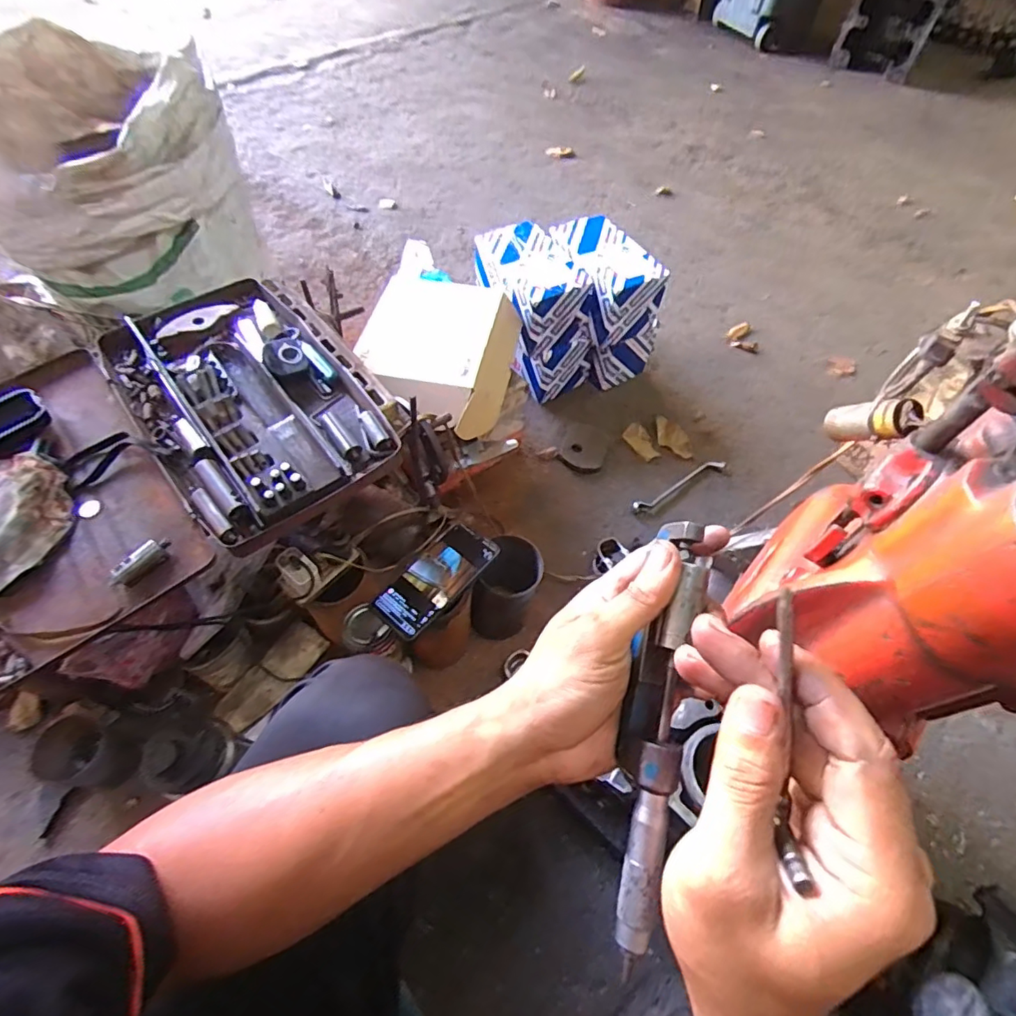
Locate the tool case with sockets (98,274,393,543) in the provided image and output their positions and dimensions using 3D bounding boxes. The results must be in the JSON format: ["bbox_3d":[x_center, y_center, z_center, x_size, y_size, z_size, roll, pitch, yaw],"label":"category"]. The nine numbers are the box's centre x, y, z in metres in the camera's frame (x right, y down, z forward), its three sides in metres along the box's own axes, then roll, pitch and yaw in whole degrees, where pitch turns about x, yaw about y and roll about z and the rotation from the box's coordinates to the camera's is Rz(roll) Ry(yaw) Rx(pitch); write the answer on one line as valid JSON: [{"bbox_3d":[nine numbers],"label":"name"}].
[{"bbox_3d":[-0.303,-0.130,0.624,0.224,0.046,0.372,-36,66,-24],"label":"tool case with sockets"}]

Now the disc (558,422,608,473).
[{"bbox_3d":[0.152,-0.121,1.077,0.087,0.007,0.104,21,58,9],"label":"disc"}]

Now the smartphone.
[{"bbox_3d":[-0.092,0.088,0.702,0.078,0.015,0.165,37,62,18],"label":"smartphone"}]

